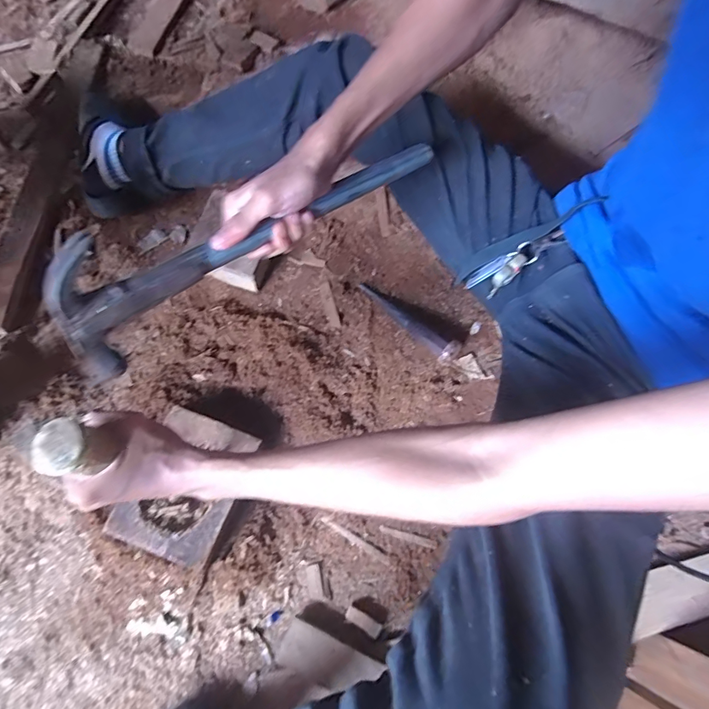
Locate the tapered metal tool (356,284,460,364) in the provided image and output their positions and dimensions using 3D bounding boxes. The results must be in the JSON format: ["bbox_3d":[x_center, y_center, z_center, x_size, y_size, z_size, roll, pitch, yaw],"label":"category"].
[{"bbox_3d":[0.085,-0.057,0.687,0.031,0.026,0.203,-42,61,-12],"label":"tapered metal tool"}]

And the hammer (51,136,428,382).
[{"bbox_3d":[-0.073,-0.120,0.387,0.390,0.097,0.049,-34,72,-21],"label":"hammer"}]

